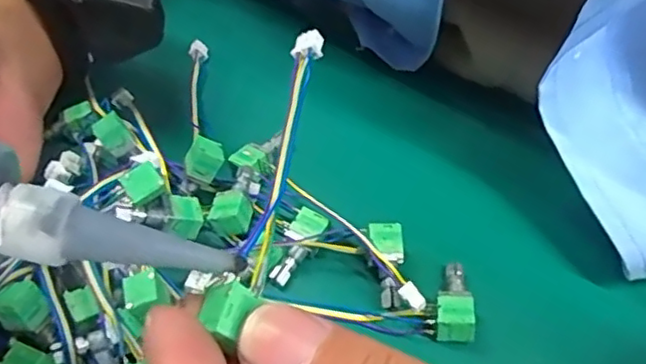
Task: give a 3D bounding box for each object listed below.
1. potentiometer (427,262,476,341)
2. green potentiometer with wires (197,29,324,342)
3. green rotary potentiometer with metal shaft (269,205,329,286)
[{"bbox_3d":[0.044,0.038,0.203,0.013,0.007,0.028,12,49,10],"label":"potentiometer"},{"bbox_3d":[-0.013,-0.006,0.153,0.011,0.006,0.092,8,51,6],"label":"green potentiometer with wires"},{"bbox_3d":[-0.009,0.021,0.214,0.012,0.009,0.028,22,68,18],"label":"green rotary potentiometer with metal shaft"}]

